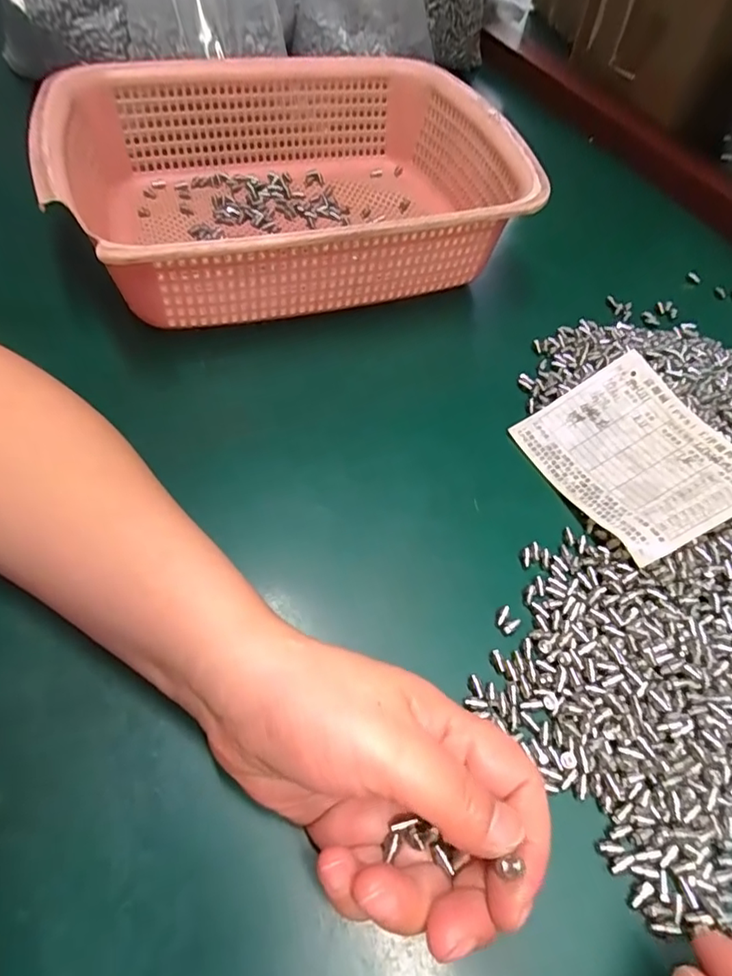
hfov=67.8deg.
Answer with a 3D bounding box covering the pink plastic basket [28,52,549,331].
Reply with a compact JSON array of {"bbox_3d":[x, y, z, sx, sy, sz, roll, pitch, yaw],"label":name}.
[{"bbox_3d":[-0.055,-0.207,0.380,0.293,0.078,0.233,-11,58,-11],"label":"pink plastic basket"}]

